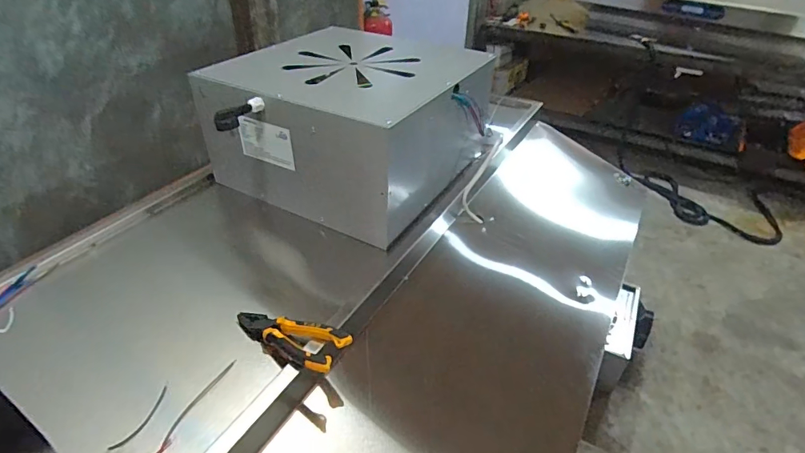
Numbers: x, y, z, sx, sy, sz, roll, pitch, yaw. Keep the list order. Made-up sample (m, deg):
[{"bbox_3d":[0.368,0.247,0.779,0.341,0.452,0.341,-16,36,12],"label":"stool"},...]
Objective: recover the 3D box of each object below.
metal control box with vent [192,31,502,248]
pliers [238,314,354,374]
[{"bbox_3d":[-0.100,-0.179,0.837,0.442,0.226,0.410,22,41,23],"label":"metal control box with vent"},{"bbox_3d":[-0.141,0.138,0.577,0.163,0.046,0.065,25,43,26],"label":"pliers"}]

